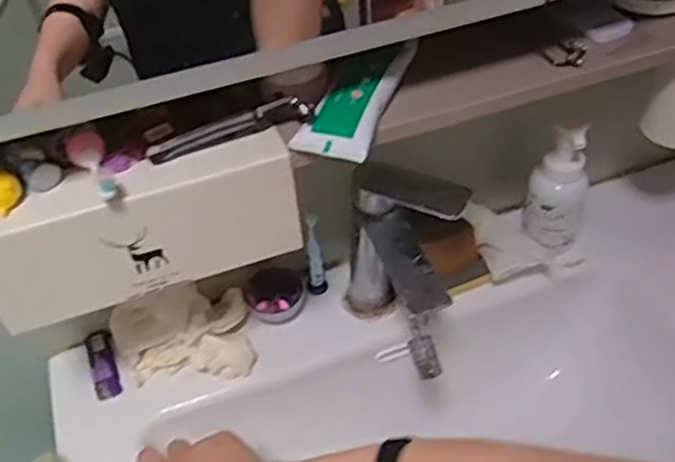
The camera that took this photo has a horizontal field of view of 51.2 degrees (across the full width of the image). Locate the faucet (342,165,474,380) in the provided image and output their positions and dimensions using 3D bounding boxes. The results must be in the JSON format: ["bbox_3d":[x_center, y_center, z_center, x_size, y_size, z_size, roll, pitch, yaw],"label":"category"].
[{"bbox_3d":[0.061,0.053,0.658,0.106,0.190,0.153,-3,45,2],"label":"faucet"}]

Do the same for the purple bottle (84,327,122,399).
[{"bbox_3d":[-0.242,0.137,0.726,0.027,0.017,0.076,-17,47,-12],"label":"purple bottle"}]

